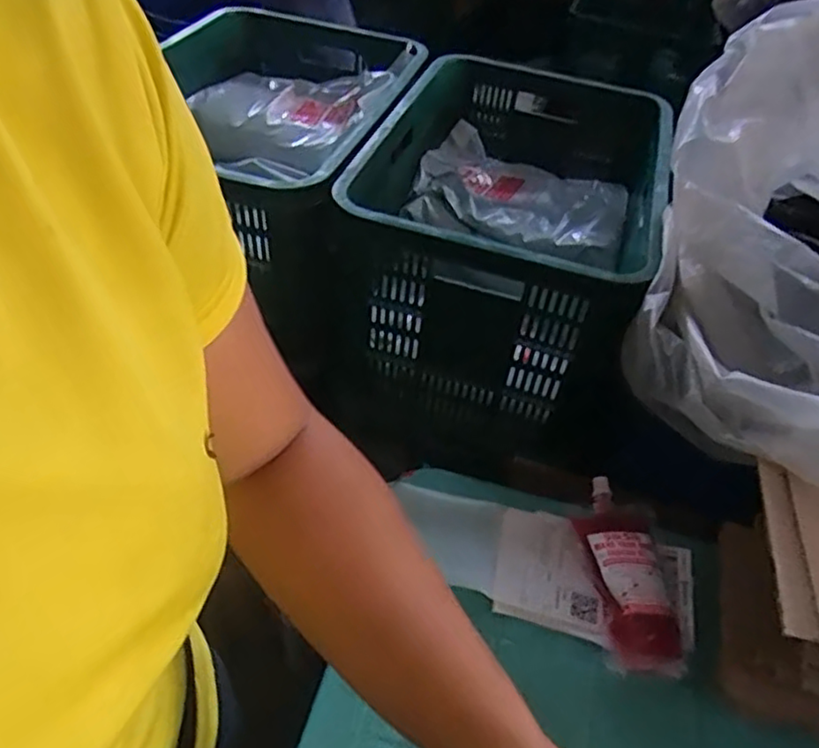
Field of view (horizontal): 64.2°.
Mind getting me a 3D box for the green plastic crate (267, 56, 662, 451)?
[{"bbox_3d":[0.148,-0.222,0.971,0.353,0.297,0.570,17,46,10],"label":"green plastic crate"}]

